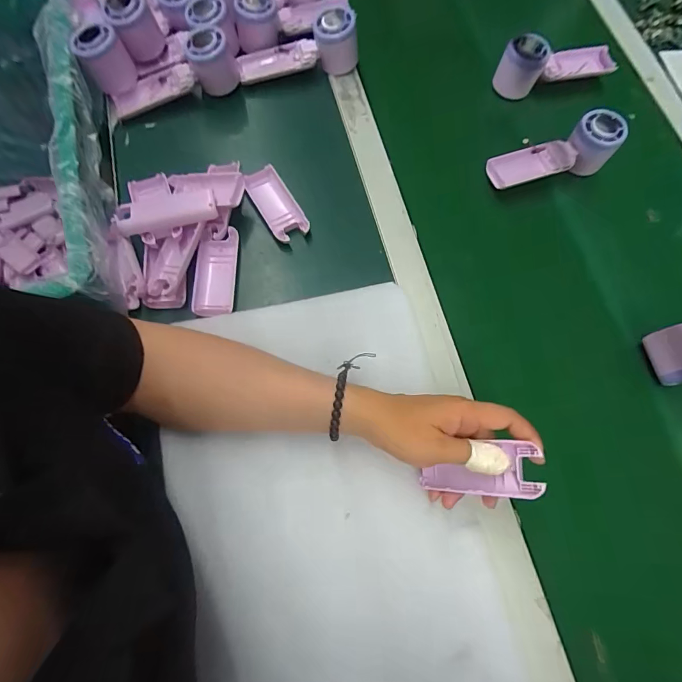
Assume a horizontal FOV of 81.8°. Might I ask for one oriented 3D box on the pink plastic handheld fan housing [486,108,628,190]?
[{"bbox_3d":[0.262,-0.229,0.486,0.166,0.050,0.054,-17,73,-7],"label":"pink plastic handheld fan housing"}]

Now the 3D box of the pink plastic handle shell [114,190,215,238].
[{"bbox_3d":[-0.192,-0.141,0.432,0.108,0.020,0.046,-12,73,-5],"label":"pink plastic handle shell"}]

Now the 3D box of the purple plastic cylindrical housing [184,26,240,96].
[{"bbox_3d":[-0.166,-0.360,0.508,0.057,0.059,0.056,0,72,-1],"label":"purple plastic cylindrical housing"}]

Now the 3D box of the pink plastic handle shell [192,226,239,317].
[{"bbox_3d":[-0.142,-0.075,0.440,0.046,0.018,0.101,1,72,-1],"label":"pink plastic handle shell"}]

